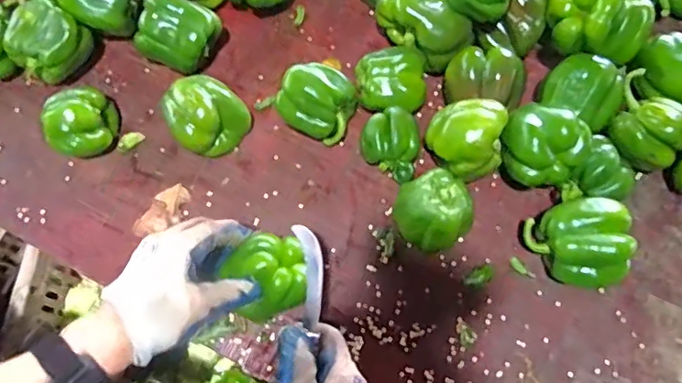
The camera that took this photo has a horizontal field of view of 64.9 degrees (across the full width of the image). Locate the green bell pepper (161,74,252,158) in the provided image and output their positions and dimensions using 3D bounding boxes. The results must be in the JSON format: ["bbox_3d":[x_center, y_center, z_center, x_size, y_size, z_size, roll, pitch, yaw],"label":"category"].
[{"bbox_3d":[-0.144,-0.079,0.563,0.072,0.061,0.073,0,70,-1],"label":"green bell pepper"}]

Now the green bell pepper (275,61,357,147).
[{"bbox_3d":[-0.025,-0.091,0.559,0.076,0.068,0.065,22,72,7],"label":"green bell pepper"}]

